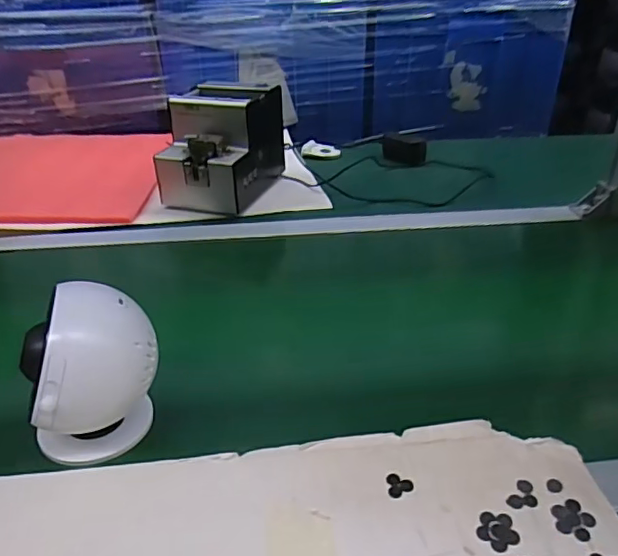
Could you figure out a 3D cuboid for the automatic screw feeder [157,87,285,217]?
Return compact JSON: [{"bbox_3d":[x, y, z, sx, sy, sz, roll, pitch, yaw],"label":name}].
[{"bbox_3d":[-0.128,-0.202,0.835,0.126,0.142,0.181,10,32,17],"label":"automatic screw feeder"}]

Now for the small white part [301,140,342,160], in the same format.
[{"bbox_3d":[0.023,-0.238,1.037,0.070,0.026,0.036,0,31,0],"label":"small white part"}]

